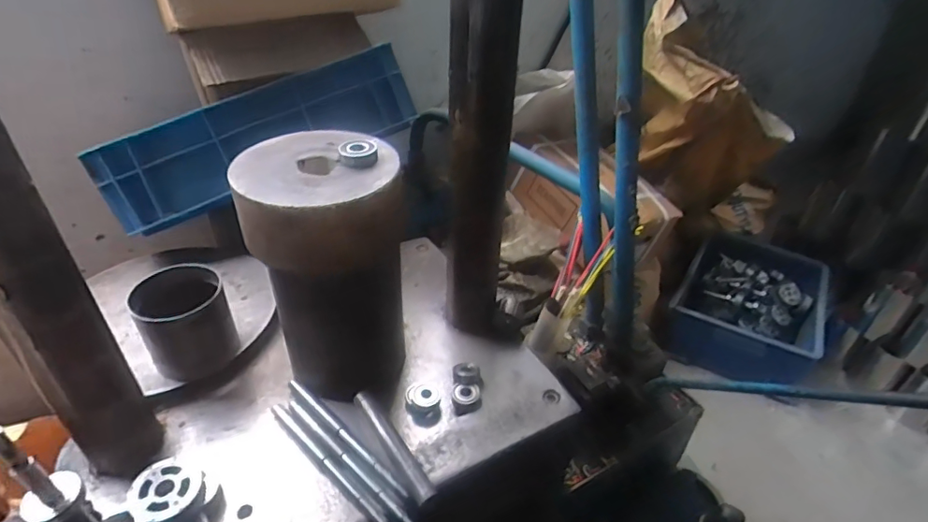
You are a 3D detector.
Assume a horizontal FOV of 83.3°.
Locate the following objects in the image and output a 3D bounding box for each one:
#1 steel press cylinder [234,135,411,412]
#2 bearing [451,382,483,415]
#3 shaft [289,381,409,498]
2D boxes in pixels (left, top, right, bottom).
[{"bbox_3d":[-0.135,0.018,0.542,0.142,0.262,0.137,-5,37,-10],"label":"steel press cylinder"},{"bbox_3d":[0.002,0.150,0.581,0.031,0.015,0.036,-12,39,-19],"label":"bearing"},{"bbox_3d":[-0.121,0.174,0.528,0.186,0.007,0.008,29,44,32],"label":"shaft"}]

